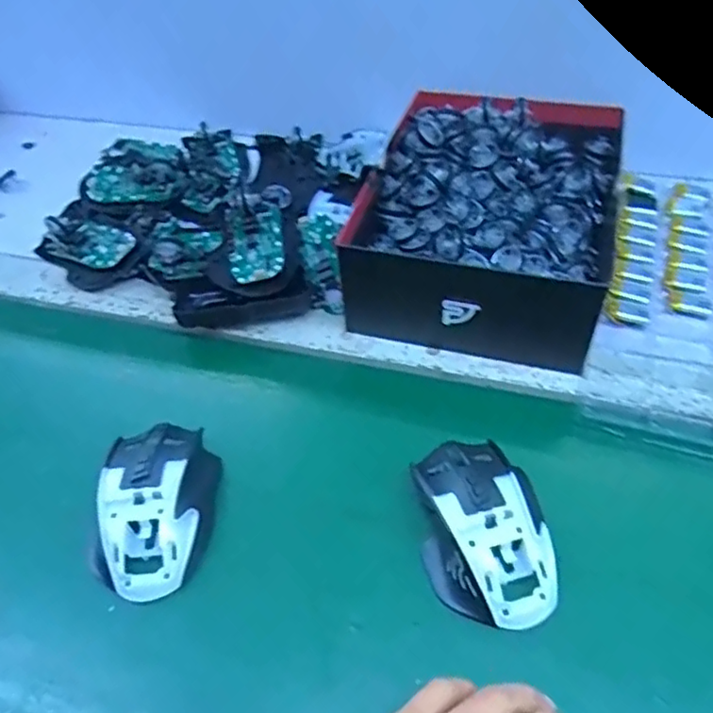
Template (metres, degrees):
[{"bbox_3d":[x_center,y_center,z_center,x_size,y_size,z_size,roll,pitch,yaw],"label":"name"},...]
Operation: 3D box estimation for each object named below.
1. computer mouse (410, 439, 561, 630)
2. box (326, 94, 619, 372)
[{"bbox_3d":[0.075,0.100,0.374,0.075,0.036,0.116,-11,50,-4],"label":"computer mouse"},{"bbox_3d":[0.109,-0.120,0.523,0.181,0.082,0.241,11,52,14],"label":"box"}]

